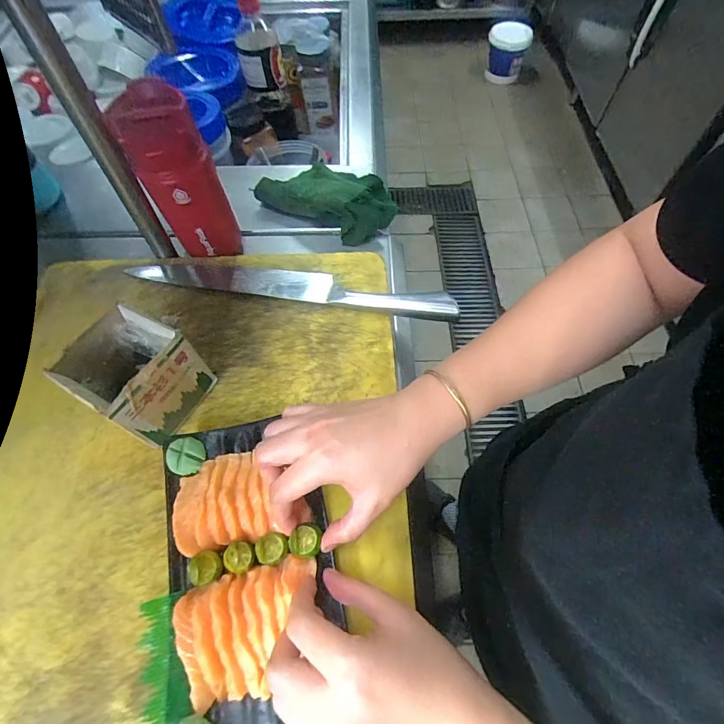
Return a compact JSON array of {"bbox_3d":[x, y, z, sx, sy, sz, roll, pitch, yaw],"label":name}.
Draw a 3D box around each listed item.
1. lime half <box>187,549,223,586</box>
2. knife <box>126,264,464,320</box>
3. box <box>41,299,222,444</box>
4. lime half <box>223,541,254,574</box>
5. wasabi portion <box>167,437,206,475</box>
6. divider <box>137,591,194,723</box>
[{"bbox_3d":[-0.113,0.149,0.294,0.020,0.013,0.022,4,61,3],"label":"lime half"},{"bbox_3d":[-0.081,-0.086,0.448,0.364,0.015,0.043,9,61,6],"label":"knife"},{"bbox_3d":[-0.193,0.012,0.357,0.085,0.083,0.088,28,65,15],"label":"box"},{"bbox_3d":[-0.091,0.144,0.300,0.020,0.007,0.020,6,61,4],"label":"lime half"},{"bbox_3d":[-0.144,0.076,0.332,0.029,0.006,0.030,7,70,-12],"label":"wasabi portion"},{"bbox_3d":[-0.133,0.199,0.275,0.032,0.004,0.072,-17,60,-5],"label":"divider"}]

